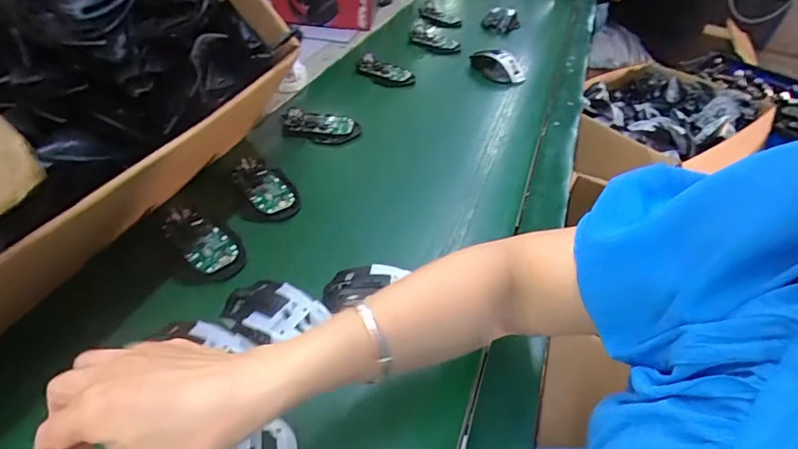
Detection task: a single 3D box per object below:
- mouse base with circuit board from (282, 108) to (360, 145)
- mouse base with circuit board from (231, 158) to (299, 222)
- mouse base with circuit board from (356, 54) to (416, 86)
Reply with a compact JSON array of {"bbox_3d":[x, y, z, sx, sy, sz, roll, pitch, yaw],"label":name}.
[{"bbox_3d":[-0.115,-0.147,0.671,0.110,0.023,0.060,0,41,-7],"label":"mouse base with circuit board"},{"bbox_3d":[-0.159,-0.047,0.548,0.058,0.022,0.096,-20,47,-27],"label":"mouse base with circuit board"},{"bbox_3d":[-0.027,-0.290,0.858,0.115,0.022,0.069,24,44,20],"label":"mouse base with circuit board"}]

